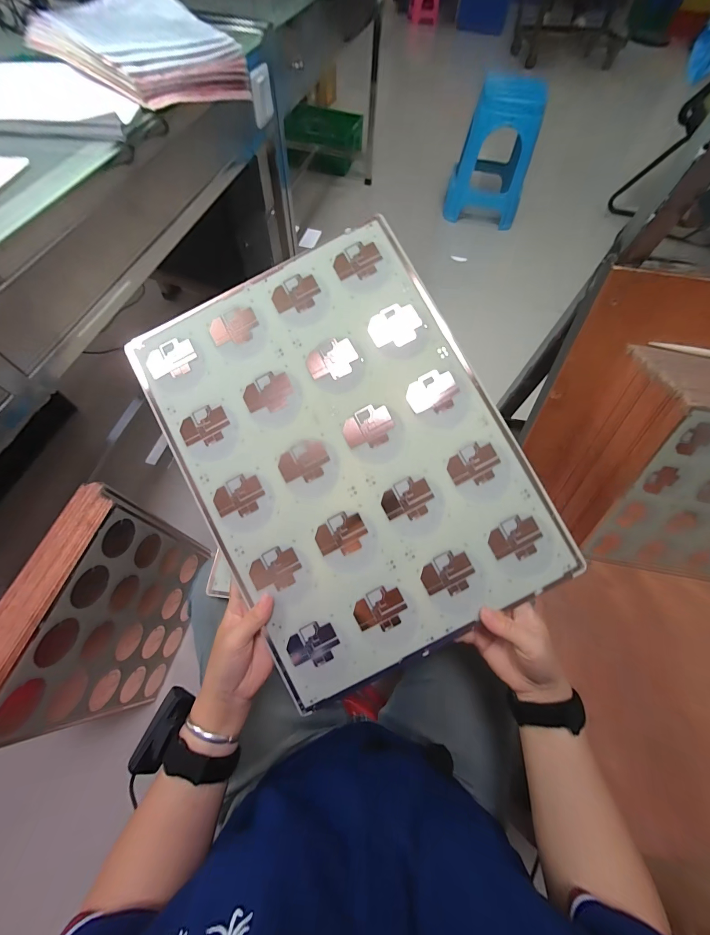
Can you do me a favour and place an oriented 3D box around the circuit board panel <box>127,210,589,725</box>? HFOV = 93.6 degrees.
[{"bbox_3d":[-0.008,-0.020,0.362,0.326,0.006,0.445,-28,85,0],"label":"circuit board panel"}]

